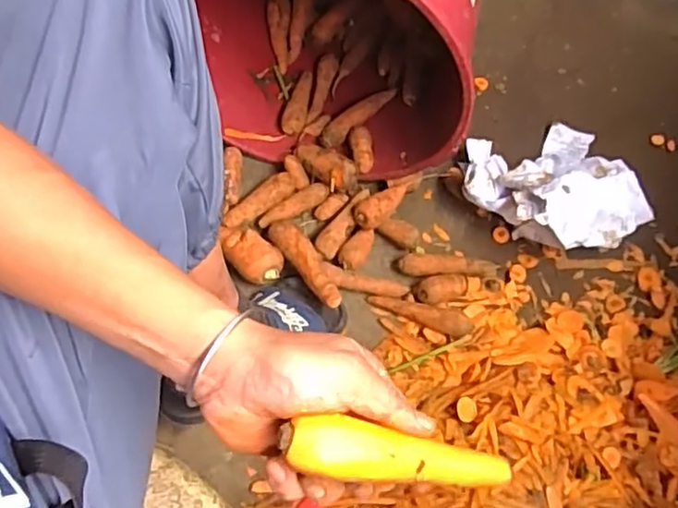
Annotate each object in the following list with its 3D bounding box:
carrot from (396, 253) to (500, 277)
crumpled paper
[{"bbox_3d":[0.153,0.017,0.915,0.139,0.025,0.034,0,65,-1],"label":"carrot"},{"bbox_3d":[0.305,-0.105,0.944,0.254,0.103,0.222,-11,65,-6],"label":"crumpled paper"}]

